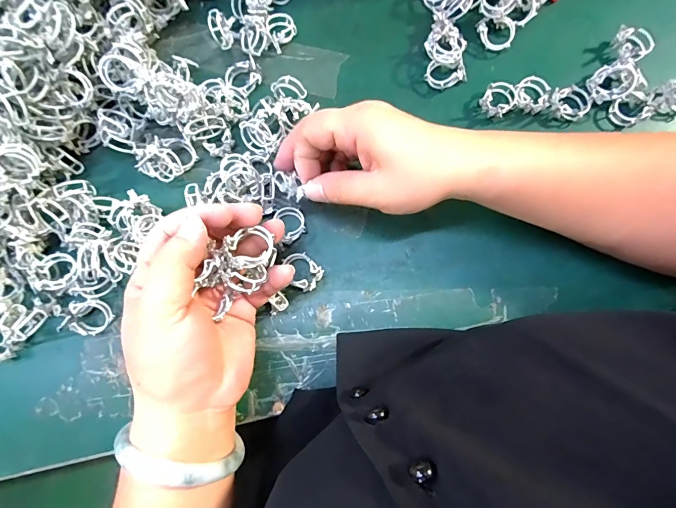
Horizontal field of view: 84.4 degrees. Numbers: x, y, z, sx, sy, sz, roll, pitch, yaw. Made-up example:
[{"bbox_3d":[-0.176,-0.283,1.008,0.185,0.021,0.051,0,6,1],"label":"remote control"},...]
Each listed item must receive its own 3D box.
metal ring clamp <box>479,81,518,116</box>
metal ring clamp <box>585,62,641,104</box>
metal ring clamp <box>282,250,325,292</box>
[{"bbox_3d":[0.129,-0.125,0.301,0.025,0.013,0.031,44,81,8],"label":"metal ring clamp"},{"bbox_3d":[0.215,-0.134,0.295,0.029,0.022,0.028,-39,81,-8],"label":"metal ring clamp"},{"bbox_3d":[-0.027,0.013,0.279,0.032,0.014,0.023,42,81,8],"label":"metal ring clamp"}]

